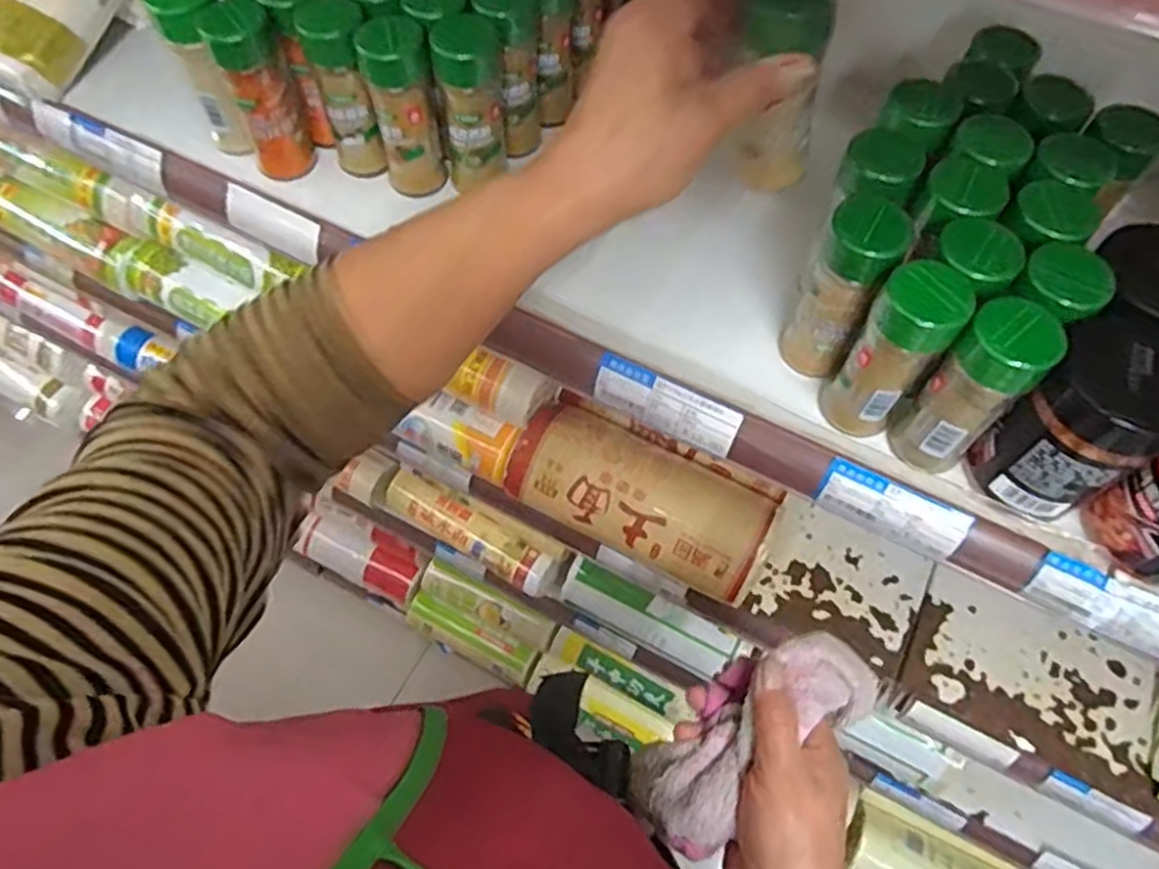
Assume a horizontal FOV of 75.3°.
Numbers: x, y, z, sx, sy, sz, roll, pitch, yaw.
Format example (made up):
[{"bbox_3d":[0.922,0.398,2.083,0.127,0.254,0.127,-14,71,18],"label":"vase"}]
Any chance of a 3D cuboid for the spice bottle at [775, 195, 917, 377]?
[{"bbox_3d":[0.142,-0.075,0.415,0.038,0.115,0.037,26,65,13],"label":"spice bottle"}]

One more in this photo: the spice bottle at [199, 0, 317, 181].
[{"bbox_3d":[-0.208,-0.223,0.493,0.039,0.106,0.041,-17,63,-9],"label":"spice bottle"}]

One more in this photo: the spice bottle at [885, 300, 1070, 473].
[{"bbox_3d":[0.200,-0.020,0.388,0.038,0.109,0.040,-39,69,-19],"label":"spice bottle"}]

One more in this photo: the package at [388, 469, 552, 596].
[{"bbox_3d":[-0.142,0.130,0.982,0.234,0.043,0.048,28,65,14],"label":"package"}]

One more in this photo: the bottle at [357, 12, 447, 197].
[{"bbox_3d":[-0.113,-0.208,0.489,0.039,0.111,0.037,-14,63,-8],"label":"bottle"}]

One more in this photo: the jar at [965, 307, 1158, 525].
[{"bbox_3d":[0.254,-0.005,0.378,0.071,0.095,0.062,-39,69,-19],"label":"jar"}]

